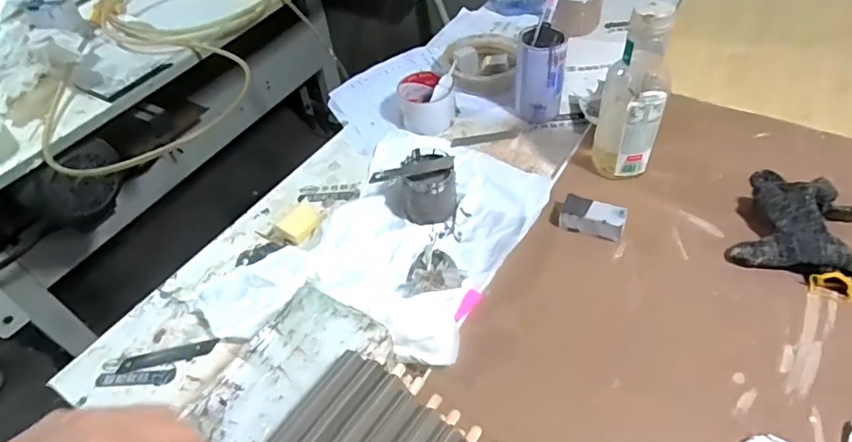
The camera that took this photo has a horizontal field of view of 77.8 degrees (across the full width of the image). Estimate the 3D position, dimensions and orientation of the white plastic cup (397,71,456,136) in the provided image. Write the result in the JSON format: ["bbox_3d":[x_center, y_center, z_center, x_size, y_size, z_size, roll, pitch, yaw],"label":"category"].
[{"bbox_3d":[0.002,-0.178,0.768,0.078,0.060,0.078,-2,46,2],"label":"white plastic cup"}]

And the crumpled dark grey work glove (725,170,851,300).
[{"bbox_3d":[0.403,0.003,0.547,0.130,0.042,0.148,24,53,25],"label":"crumpled dark grey work glove"}]

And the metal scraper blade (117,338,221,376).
[{"bbox_3d":[-0.269,0.140,0.551,0.101,0.007,0.017,-12,48,-5],"label":"metal scraper blade"}]

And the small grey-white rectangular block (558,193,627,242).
[{"bbox_3d":[0.185,-0.004,0.587,0.067,0.022,0.037,13,49,16],"label":"small grey-white rectangular block"}]

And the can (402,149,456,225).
[{"bbox_3d":[0.001,-0.040,0.639,0.071,0.067,0.067,-2,46,2],"label":"can"}]

